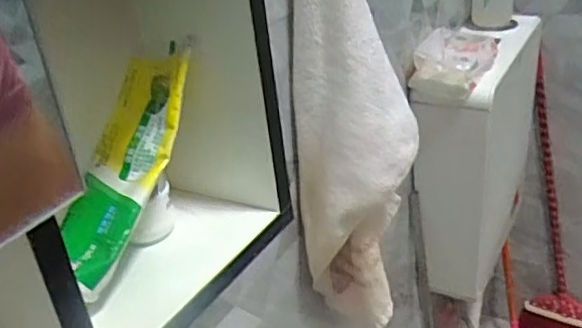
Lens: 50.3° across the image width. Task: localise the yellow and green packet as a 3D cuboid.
[{"bbox_3d":[-0.107,-0.002,0.396,0.056,0.021,0.168,4,64,21],"label":"yellow and green packet"}]

